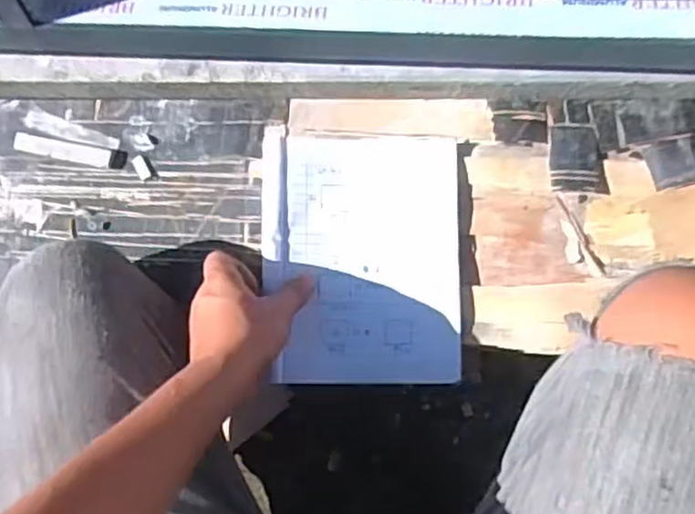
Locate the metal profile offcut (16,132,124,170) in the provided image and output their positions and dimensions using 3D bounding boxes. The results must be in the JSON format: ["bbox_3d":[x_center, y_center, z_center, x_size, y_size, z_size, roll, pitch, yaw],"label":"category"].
[{"bbox_3d":[-0.245,-0.093,0.639,0.102,0.006,0.018,10,86,7],"label":"metal profile offcut"}]

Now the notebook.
[{"bbox_3d":[0.011,-0.002,0.588,0.158,0.016,0.205,1,80,-1],"label":"notebook"}]

